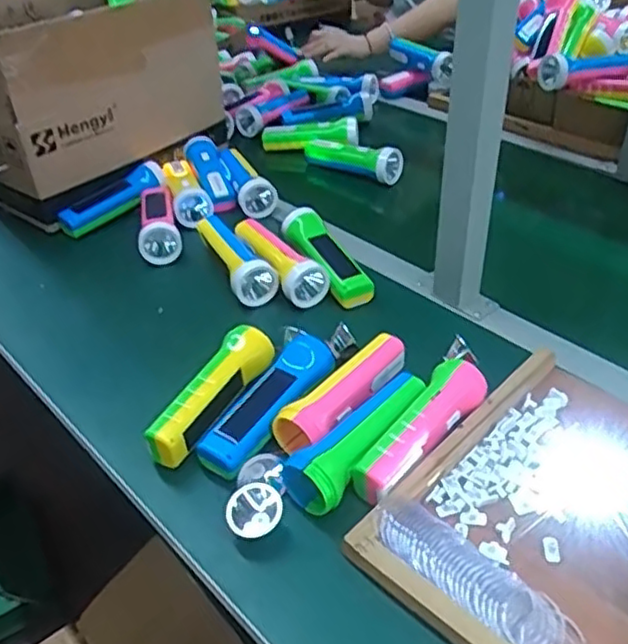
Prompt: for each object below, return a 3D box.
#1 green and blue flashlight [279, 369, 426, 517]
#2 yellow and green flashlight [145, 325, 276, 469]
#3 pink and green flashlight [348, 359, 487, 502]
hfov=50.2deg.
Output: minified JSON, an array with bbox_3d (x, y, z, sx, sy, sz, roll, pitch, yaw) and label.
[{"bbox_3d":[0.039,0.100,0.585,0.049,0.040,0.149,26,45,31],"label":"green and blue flashlight"},{"bbox_3d":[-0.094,0.066,0.632,0.044,0.045,0.158,17,42,23],"label":"yellow and green flashlight"},{"bbox_3d":[0.090,0.089,0.586,0.047,0.038,0.165,29,47,34],"label":"pink and green flashlight"}]

